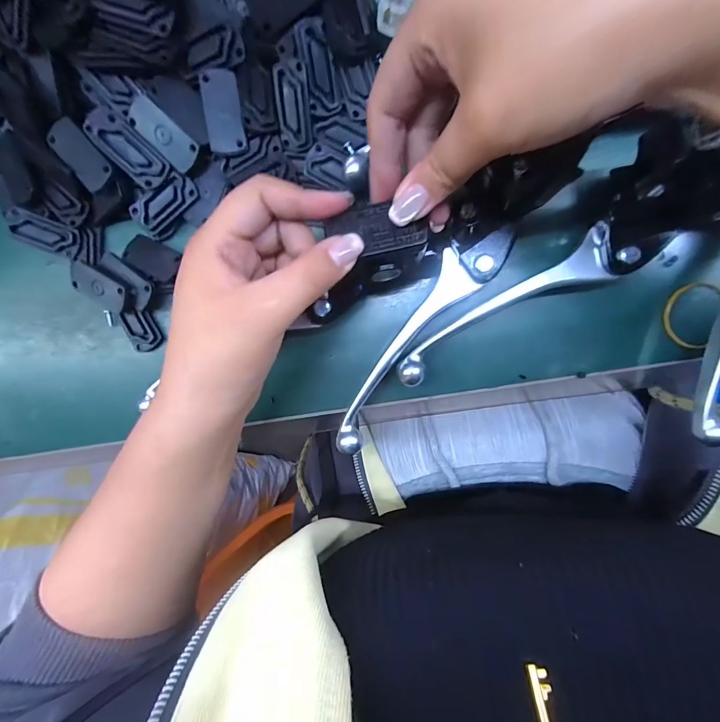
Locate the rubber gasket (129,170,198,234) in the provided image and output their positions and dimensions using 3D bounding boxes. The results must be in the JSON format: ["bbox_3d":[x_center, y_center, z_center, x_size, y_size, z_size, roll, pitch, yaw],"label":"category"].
[{"bbox_3d":[-0.137,-0.112,0.255,0.046,0.009,0.023,-40,92,8],"label":"rubber gasket"}]

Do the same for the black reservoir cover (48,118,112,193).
[{"bbox_3d":[-0.182,-0.135,0.239,0.023,0.007,0.045,-39,92,8],"label":"black reservoir cover"}]

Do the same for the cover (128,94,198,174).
[{"bbox_3d":[-0.129,-0.149,0.239,0.047,0.004,0.022,43,105,-13],"label":"cover"}]

